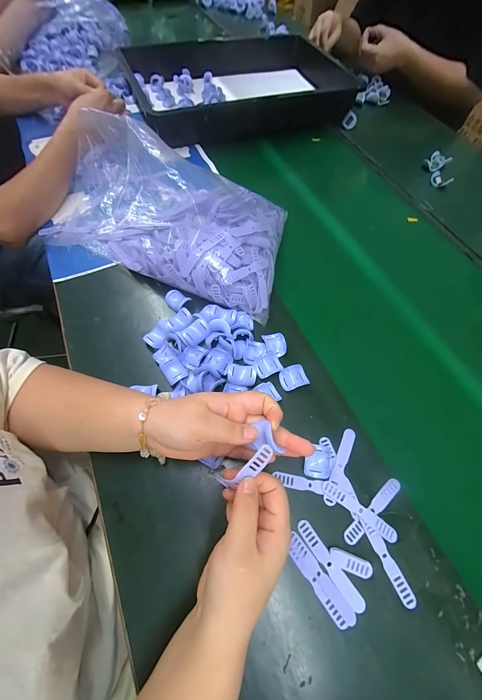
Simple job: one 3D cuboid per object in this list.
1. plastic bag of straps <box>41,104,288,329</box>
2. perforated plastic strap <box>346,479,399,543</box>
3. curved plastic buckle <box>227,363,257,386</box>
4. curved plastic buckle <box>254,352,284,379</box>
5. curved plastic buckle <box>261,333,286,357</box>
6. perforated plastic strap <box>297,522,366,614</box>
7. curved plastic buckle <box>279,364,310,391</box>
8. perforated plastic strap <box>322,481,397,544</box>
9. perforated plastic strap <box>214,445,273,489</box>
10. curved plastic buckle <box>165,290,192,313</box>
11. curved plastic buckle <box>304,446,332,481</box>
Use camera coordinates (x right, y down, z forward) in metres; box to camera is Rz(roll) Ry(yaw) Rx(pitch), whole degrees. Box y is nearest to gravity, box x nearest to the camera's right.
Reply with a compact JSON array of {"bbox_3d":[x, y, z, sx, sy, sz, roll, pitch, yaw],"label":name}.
[{"bbox_3d":[-0.097,-0.247,0.443,0.392,0.134,0.268,21,63,8],"label":"plastic bag of straps"},{"bbox_3d":[0.154,0.186,0.311,0.094,0.004,0.014,-36,70,-19],"label":"perforated plastic strap"},{"bbox_3d":[0.002,0.033,0.371,0.038,0.010,0.031,10,63,2],"label":"curved plastic buckle"},{"bbox_3d":[0.040,0.021,0.381,0.040,0.011,0.032,-20,65,-13],"label":"curved plastic buckle"},{"bbox_3d":[0.049,-0.008,0.395,0.031,0.014,0.036,-10,64,-8],"label":"curved plastic buckle"},{"bbox_3d":[0.095,0.230,0.285,0.015,0.006,0.093,-32,69,-18],"label":"perforated plastic strap"},{"bbox_3d":[0.074,0.040,0.374,0.038,0.016,0.030,-20,65,-13],"label":"curved plastic buckle"},{"bbox_3d":[0.136,0.185,0.307,0.091,0.009,0.014,34,66,14],"label":"perforated plastic strap"},{"bbox_3d":[0.005,0.105,0.239,0.054,0.008,0.018,-35,69,-2],"label":"perforated plastic strap"},{"bbox_3d":[-0.102,-0.077,0.422,0.039,0.021,0.027,35,66,14],"label":"curved plastic buckle"},{"bbox_3d":[0.095,0.135,0.327,0.033,0.013,0.039,13,63,4],"label":"curved plastic buckle"}]

